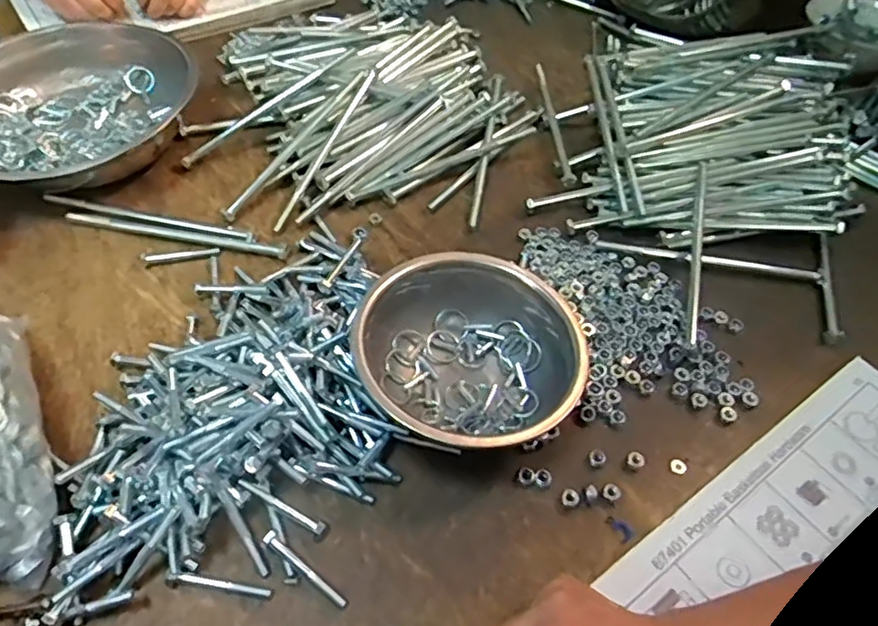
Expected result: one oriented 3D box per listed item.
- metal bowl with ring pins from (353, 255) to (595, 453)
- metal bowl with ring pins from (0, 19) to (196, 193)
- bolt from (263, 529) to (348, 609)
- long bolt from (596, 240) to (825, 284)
[{"bbox_3d":[0.025,0.039,0.478,0.171,0.076,0.164,2,52,-2],"label":"metal bowl with ring pins"},{"bbox_3d":[-0.392,-0.219,0.646,0.206,0.078,0.250,26,55,16],"label":"metal bowl with ring pins"},{"bbox_3d":[-0.089,0.173,0.406,0.070,0.012,0.008,39,59,6],"label":"bolt"},{"bbox_3d":[0.273,-0.053,0.607,0.224,0.011,0.014,7,52,2],"label":"long bolt"}]

